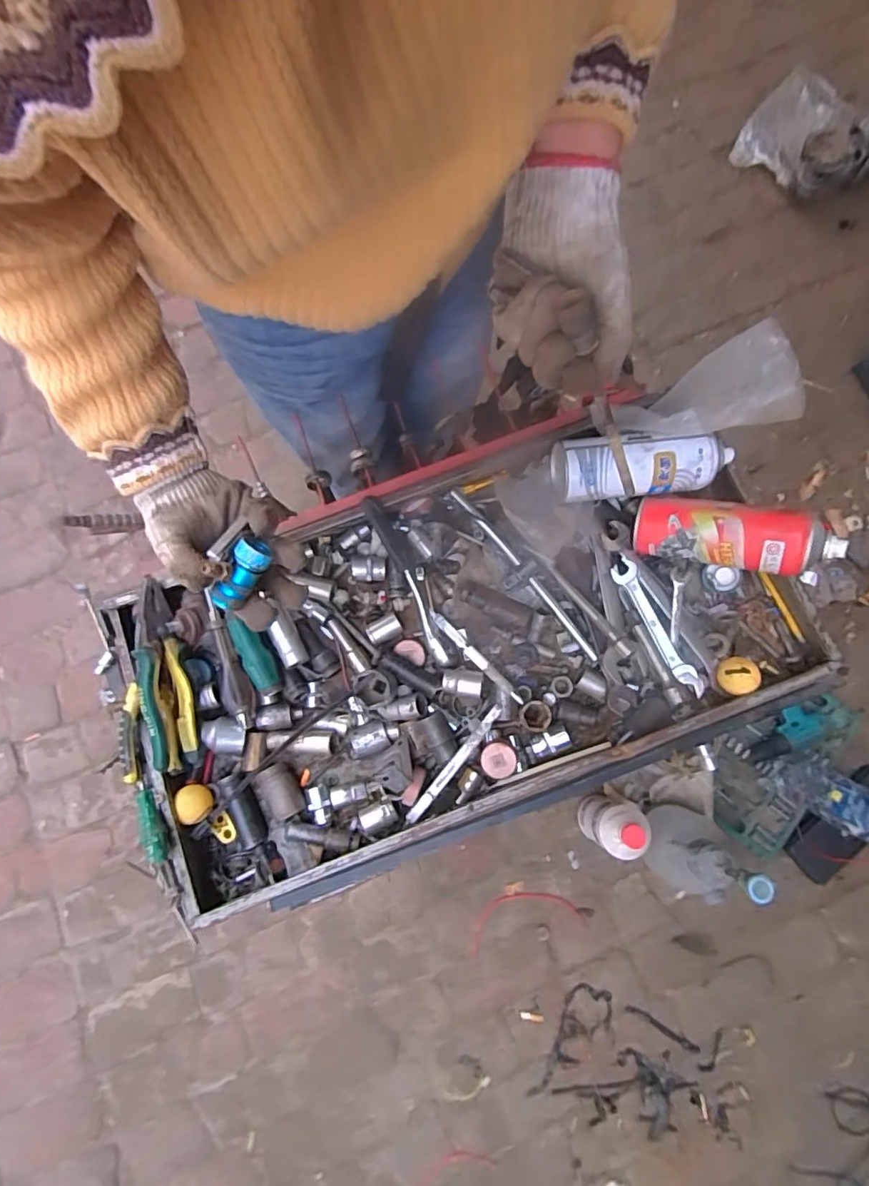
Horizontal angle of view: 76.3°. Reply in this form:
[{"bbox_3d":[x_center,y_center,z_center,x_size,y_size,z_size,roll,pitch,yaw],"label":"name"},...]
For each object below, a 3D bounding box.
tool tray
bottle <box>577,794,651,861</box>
[{"bbox_3d":[0.026,0.050,0.596,0.675,0.108,0.372,-19,75,-8],"label":"tool tray"},{"bbox_3d":[0.349,0.451,1.079,0.095,0.191,0.096,0,79,0],"label":"bottle"}]

